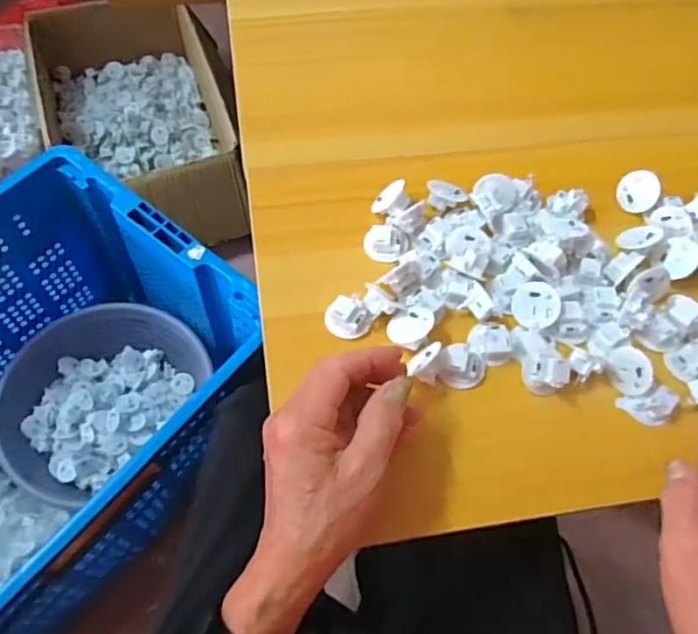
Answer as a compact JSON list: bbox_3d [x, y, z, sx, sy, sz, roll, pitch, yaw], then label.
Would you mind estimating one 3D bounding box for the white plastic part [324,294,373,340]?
[{"bbox_3d":[0.000,0.001,0.423,0.029,0.013,0.029,2,62,-3],"label":"white plastic part"}]

